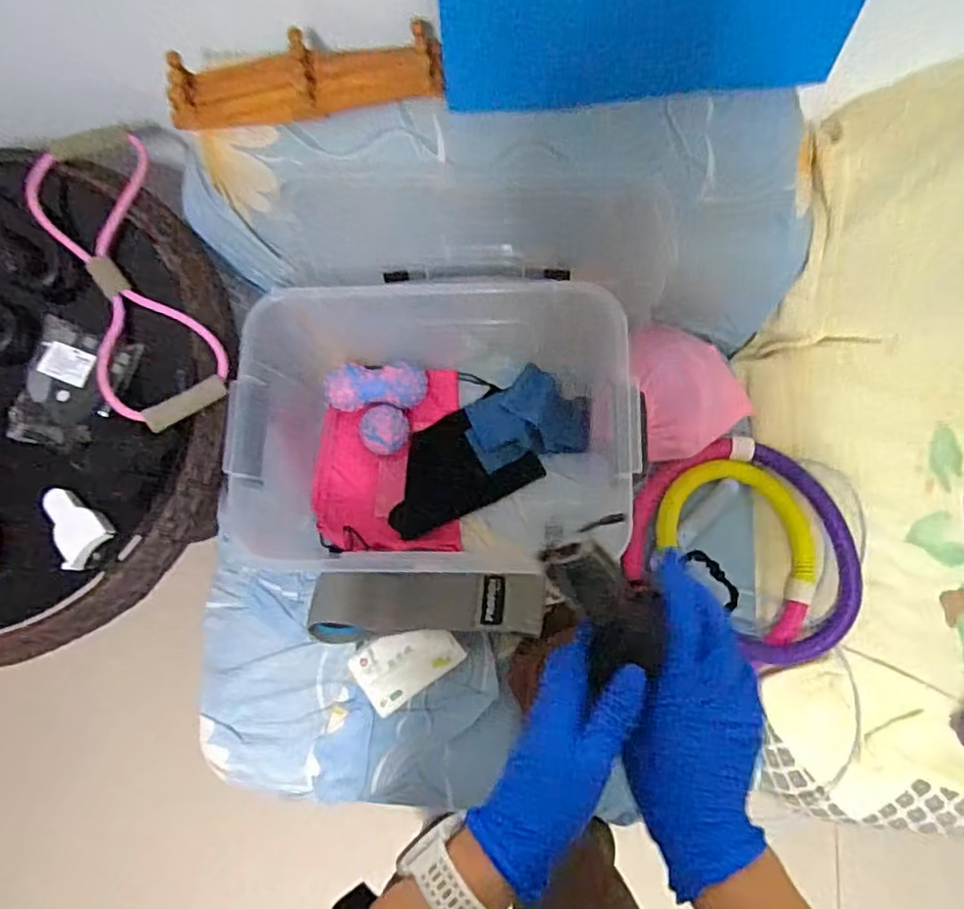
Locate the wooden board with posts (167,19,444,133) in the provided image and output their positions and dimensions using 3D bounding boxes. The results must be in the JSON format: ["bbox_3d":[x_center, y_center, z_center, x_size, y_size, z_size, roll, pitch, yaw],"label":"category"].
[{"bbox_3d":[-0.190,-0.416,0.705,0.290,0.074,0.091,-8,81,3],"label":"wooden board with posts"}]

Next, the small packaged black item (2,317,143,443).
[{"bbox_3d":[-0.480,-0.077,0.751,0.125,0.025,0.143,17,83,7],"label":"small packaged black item"}]

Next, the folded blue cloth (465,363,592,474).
[{"bbox_3d":[0.067,-0.055,0.949,0.174,0.017,0.130,-14,81,2],"label":"folded blue cloth"}]

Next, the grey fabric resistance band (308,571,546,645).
[{"bbox_3d":[-0.075,0.211,0.892,0.318,0.045,0.095,-1,81,4],"label":"grey fabric resistance band"}]

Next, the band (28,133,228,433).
[{"bbox_3d":[-0.423,-0.216,0.768,0.137,0.042,0.388,-24,80,1],"label":"band"}]

